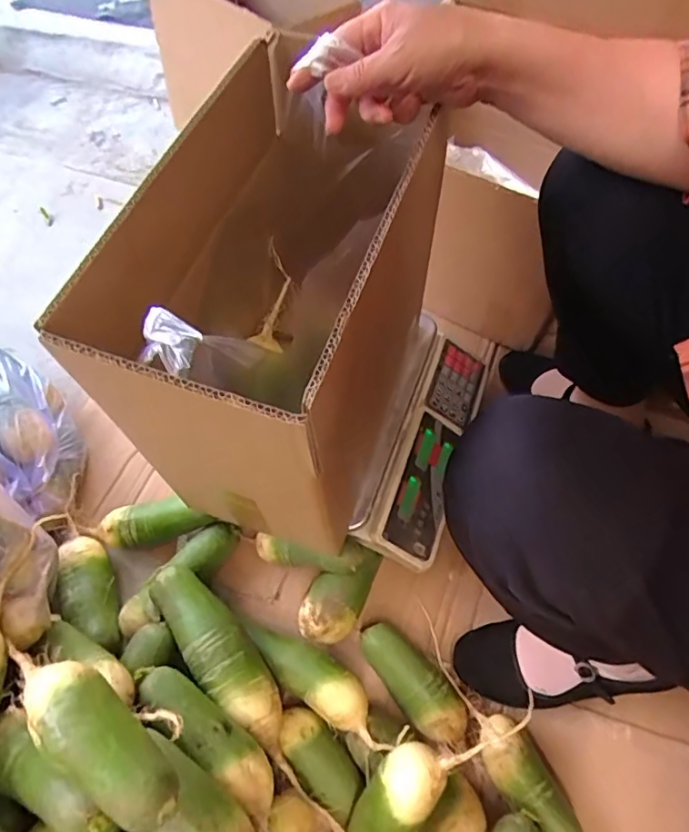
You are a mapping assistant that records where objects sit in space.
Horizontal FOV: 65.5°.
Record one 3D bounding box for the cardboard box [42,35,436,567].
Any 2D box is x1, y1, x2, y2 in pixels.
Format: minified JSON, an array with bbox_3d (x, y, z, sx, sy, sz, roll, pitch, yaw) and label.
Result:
[{"bbox_3d":[-0.048,-0.093,0.528,0.192,0.338,0.361,14,63,10],"label":"cardboard box"}]

